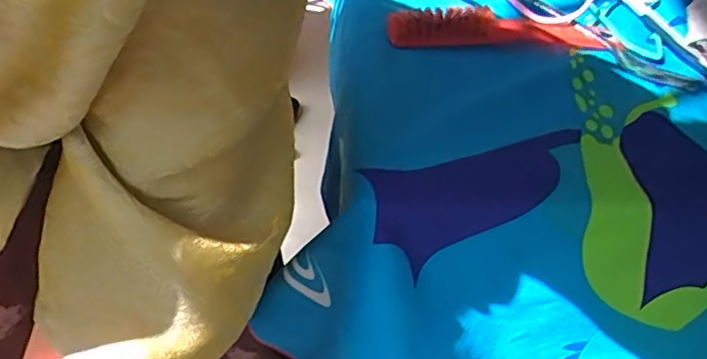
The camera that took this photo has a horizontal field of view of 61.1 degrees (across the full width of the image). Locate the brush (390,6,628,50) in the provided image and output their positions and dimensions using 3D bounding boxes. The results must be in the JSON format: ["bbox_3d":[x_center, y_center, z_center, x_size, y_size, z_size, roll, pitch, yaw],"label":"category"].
[{"bbox_3d":[0.115,-0.113,0.461,0.174,0.020,0.053,3,46,-2],"label":"brush"}]

